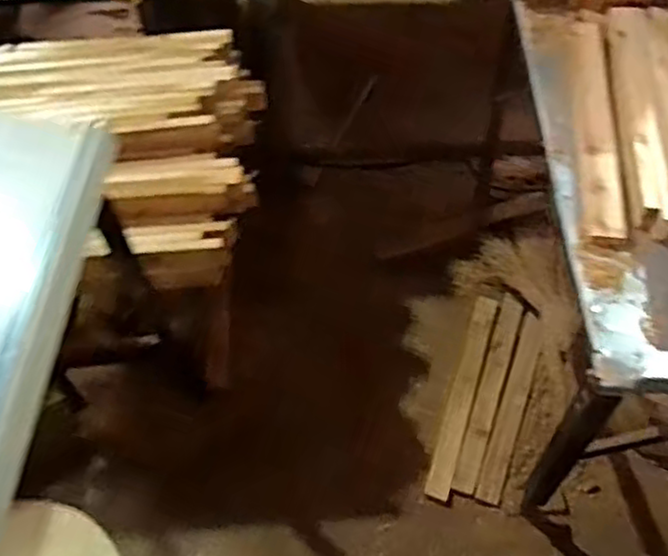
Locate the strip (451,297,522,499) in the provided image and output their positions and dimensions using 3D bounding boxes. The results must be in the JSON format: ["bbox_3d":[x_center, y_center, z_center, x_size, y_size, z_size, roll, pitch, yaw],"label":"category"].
[{"bbox_3d":[0.354,0.251,1.590,0.054,0.026,0.492,17,58,12],"label":"strip"}]

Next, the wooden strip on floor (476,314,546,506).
[{"bbox_3d":[0.398,0.279,1.558,0.050,0.025,0.454,18,59,13],"label":"wooden strip on floor"}]

